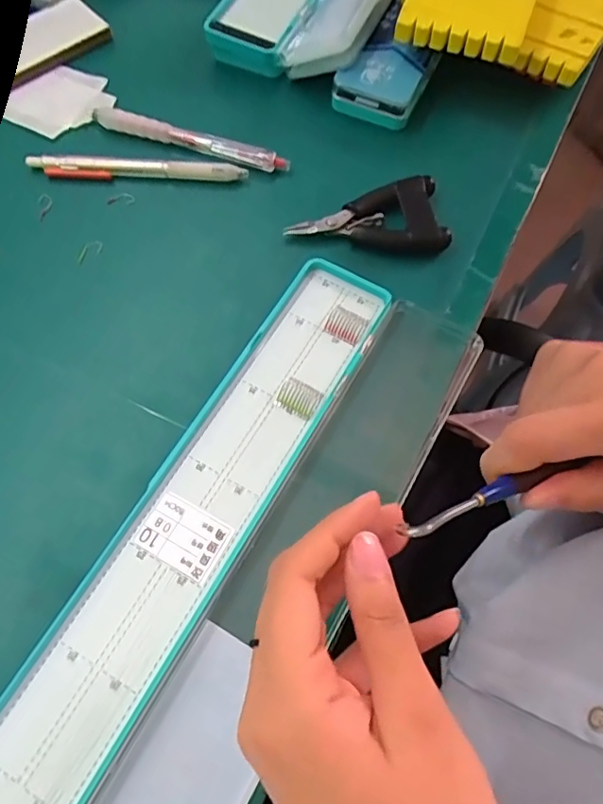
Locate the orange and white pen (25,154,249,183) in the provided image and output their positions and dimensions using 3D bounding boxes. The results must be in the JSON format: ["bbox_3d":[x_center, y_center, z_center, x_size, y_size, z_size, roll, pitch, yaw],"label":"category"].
[{"bbox_3d":[-0.106,-0.152,0.347,0.139,0.010,0.014,2,68,0],"label":"orange and white pen"}]

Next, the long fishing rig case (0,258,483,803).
[{"bbox_3d":[-0.059,0.117,0.234,0.111,0.011,0.443,28,70,12],"label":"long fishing rig case"}]

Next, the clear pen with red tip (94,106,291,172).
[{"bbox_3d":[-0.075,-0.176,0.355,0.136,0.010,0.014,18,68,6],"label":"clear pen with red tip"}]

